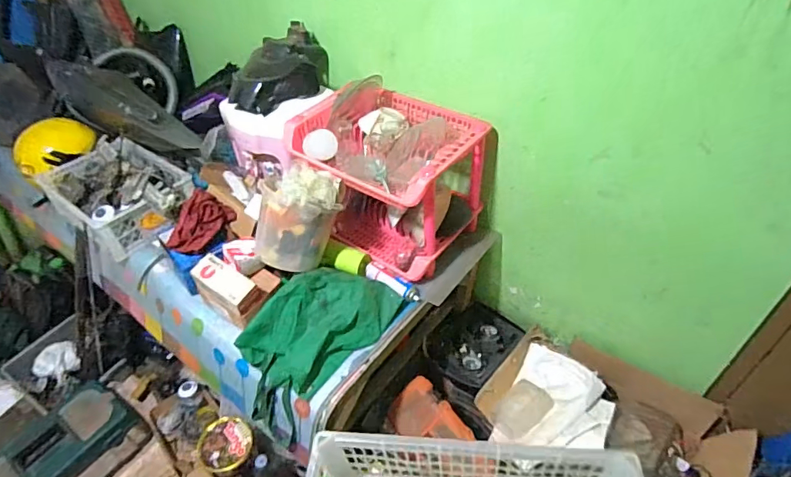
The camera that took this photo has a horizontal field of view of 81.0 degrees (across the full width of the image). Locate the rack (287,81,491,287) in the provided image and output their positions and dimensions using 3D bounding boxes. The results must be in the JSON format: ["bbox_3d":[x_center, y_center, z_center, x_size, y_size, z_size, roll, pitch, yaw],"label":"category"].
[{"bbox_3d":[-0.018,-0.165,1.303,0.458,0.379,0.339,25,50,27],"label":"rack"}]

